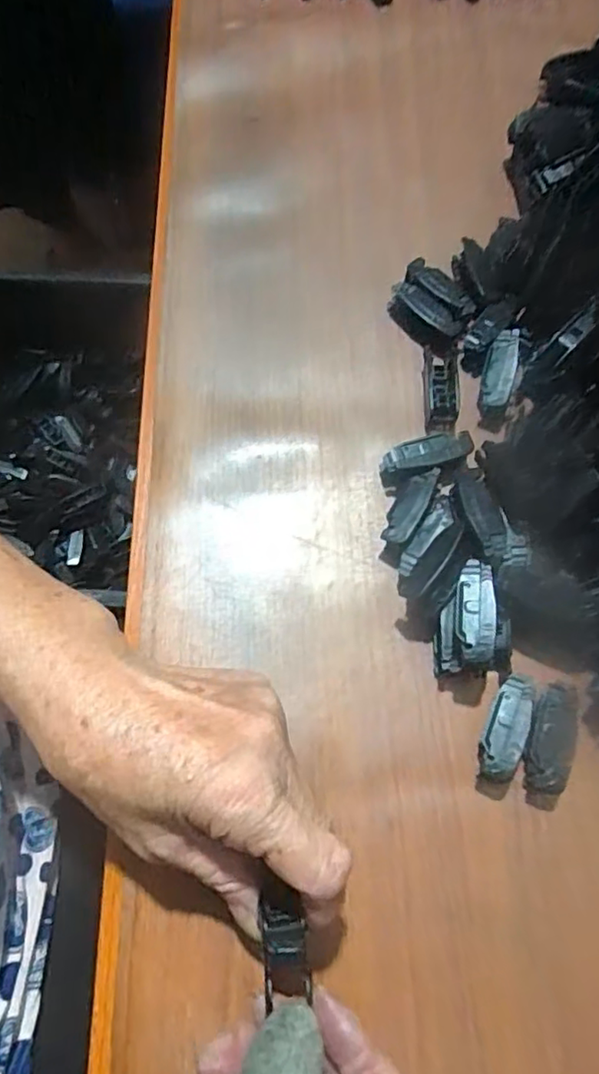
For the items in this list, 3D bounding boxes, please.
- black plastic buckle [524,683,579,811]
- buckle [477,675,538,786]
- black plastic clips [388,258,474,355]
[{"bbox_3d":[0.113,0.095,0.279,0.020,0.020,0.054,14,70,6],"label":"black plastic buckle"},{"bbox_3d":[0.094,0.088,0.279,0.017,0.016,0.048,21,71,8],"label":"buckle"},{"bbox_3d":[0.078,-0.137,0.363,0.049,0.018,0.041,37,74,13],"label":"black plastic clips"}]

